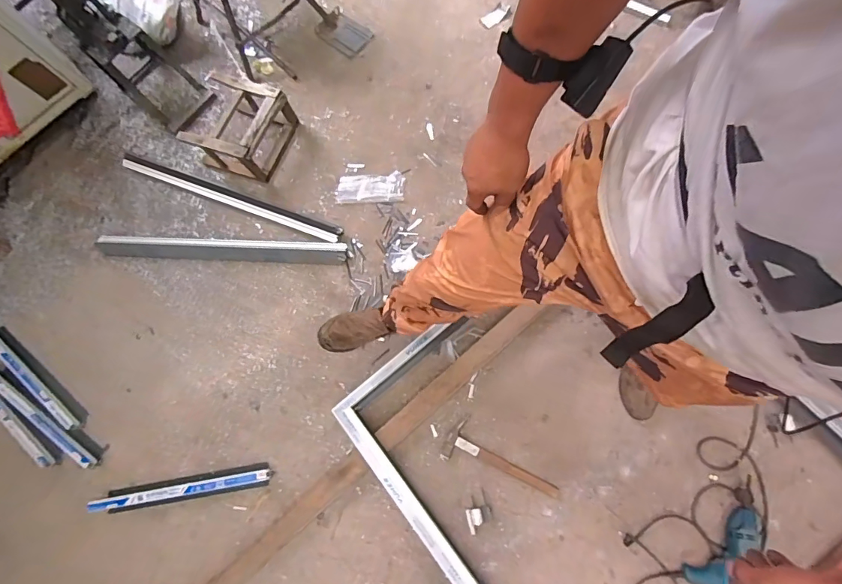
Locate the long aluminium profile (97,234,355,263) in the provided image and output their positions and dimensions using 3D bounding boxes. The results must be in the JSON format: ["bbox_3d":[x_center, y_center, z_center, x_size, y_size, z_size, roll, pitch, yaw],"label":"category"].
[{"bbox_3d":[-0.656,-0.141,1.414,0.825,0.029,0.066,1,76,6],"label":"long aluminium profile"}]

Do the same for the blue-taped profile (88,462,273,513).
[{"bbox_3d":[-0.669,0.558,1.224,0.483,0.055,0.064,-11,75,3],"label":"blue-taped profile"}]

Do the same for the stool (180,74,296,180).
[{"bbox_3d":[-0.583,-0.541,1.416,0.252,0.191,0.281,22,78,10],"label":"stool"}]

